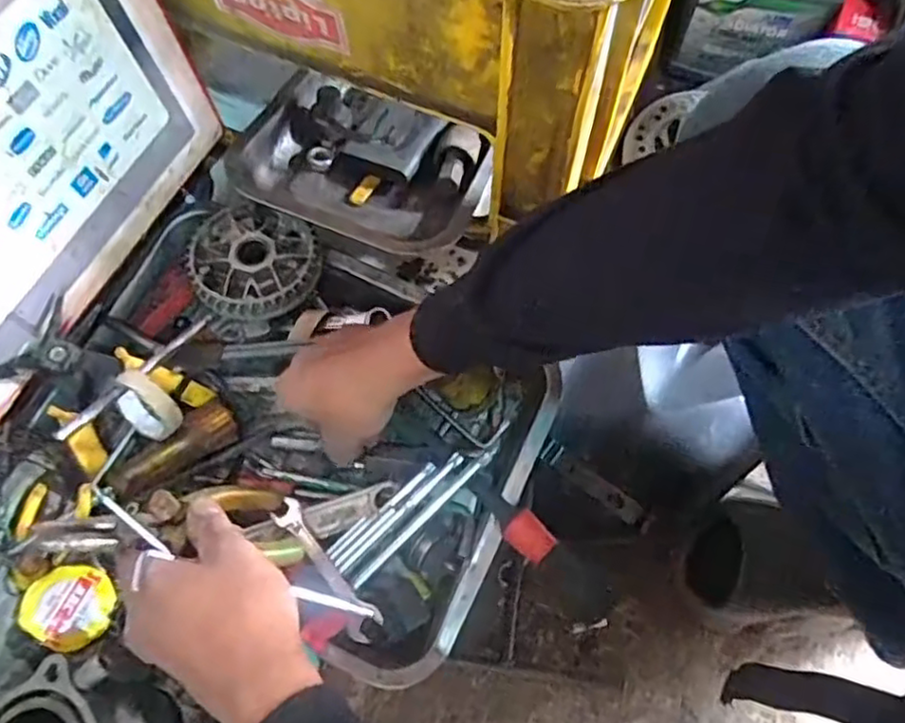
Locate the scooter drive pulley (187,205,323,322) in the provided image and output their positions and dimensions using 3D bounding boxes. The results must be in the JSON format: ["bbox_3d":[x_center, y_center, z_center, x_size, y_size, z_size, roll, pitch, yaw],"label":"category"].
[{"bbox_3d":[-0.149,-0.076,0.500,0.096,0.020,0.090,-1,70,2],"label":"scooter drive pulley"}]

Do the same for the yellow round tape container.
[{"bbox_3d":[-0.243,0.155,0.425,0.050,0.018,0.048,9,67,-22],"label":"yellow round tape container"}]

